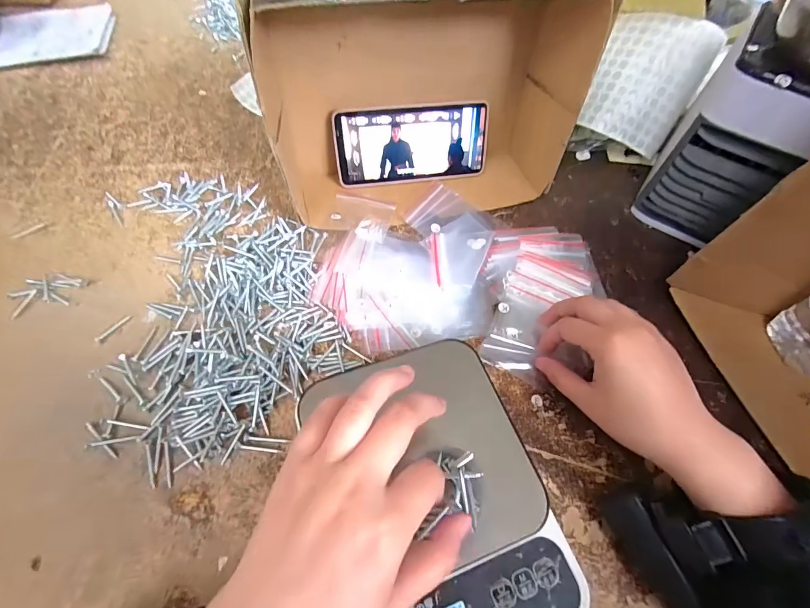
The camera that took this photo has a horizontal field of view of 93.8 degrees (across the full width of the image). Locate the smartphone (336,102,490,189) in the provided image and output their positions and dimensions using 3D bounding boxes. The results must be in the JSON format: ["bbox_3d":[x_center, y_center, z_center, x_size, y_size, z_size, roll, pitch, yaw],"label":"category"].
[{"bbox_3d":[0.009,-0.171,0.410,0.163,0.076,0.005,-8,35,-8],"label":"smartphone"}]

